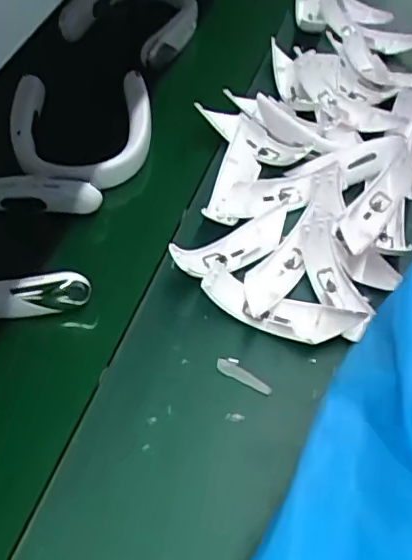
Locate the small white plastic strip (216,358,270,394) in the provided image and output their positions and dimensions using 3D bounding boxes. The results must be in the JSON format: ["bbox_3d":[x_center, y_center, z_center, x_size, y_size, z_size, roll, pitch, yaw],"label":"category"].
[{"bbox_3d":[0.042,0.104,0.626,0.064,0.005,0.015,24,59,14],"label":"small white plastic strip"}]

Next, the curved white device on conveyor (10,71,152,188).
[{"bbox_3d":[-0.171,-0.202,0.786,0.186,0.061,0.170,3,57,1],"label":"curved white device on conveyor"}]

